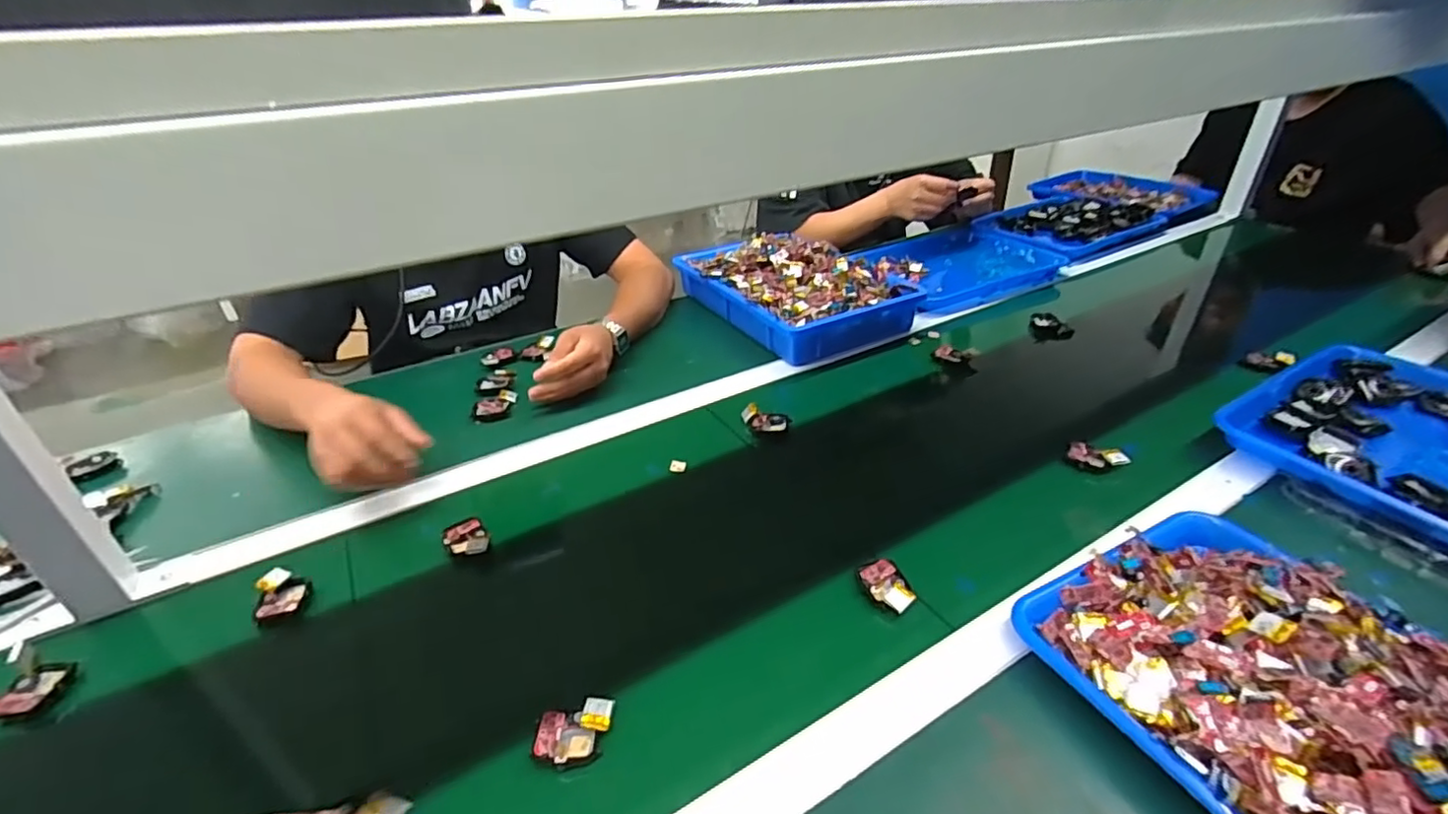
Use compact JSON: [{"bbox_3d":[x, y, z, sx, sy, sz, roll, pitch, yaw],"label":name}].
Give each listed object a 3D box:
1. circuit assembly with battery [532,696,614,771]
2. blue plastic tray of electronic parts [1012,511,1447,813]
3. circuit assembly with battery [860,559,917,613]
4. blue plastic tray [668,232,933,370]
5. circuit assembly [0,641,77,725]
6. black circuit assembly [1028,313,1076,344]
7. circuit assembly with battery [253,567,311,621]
[{"bbox_3d":[-0.101,0.222,0.425,0.053,0.016,0.037,-10,33,-15],"label":"circuit assembly with battery"},{"bbox_3d":[0.388,0.197,0.387,0.238,0.068,0.333,-14,34,-21],"label":"blue plastic tray of electronic parts"},{"bbox_3d":[0.137,0.151,0.524,0.035,0.014,0.052,-7,32,-10],"label":"circuit assembly with battery"},{"bbox_3d":[0.103,-0.191,0.992,0.236,0.082,0.352,-17,36,-25],"label":"blue plastic tray"},{"bbox_3d":[-0.521,0.202,0.463,0.032,0.031,0.046,3,32,6],"label":"circuit assembly"},{"bbox_3d":[0.495,-0.117,0.944,0.064,0.045,0.022,22,38,31],"label":"black circuit assembly"},{"bbox_3d":[-0.380,0.159,0.539,0.037,0.018,0.044,-14,34,-20],"label":"circuit assembly with battery"}]

